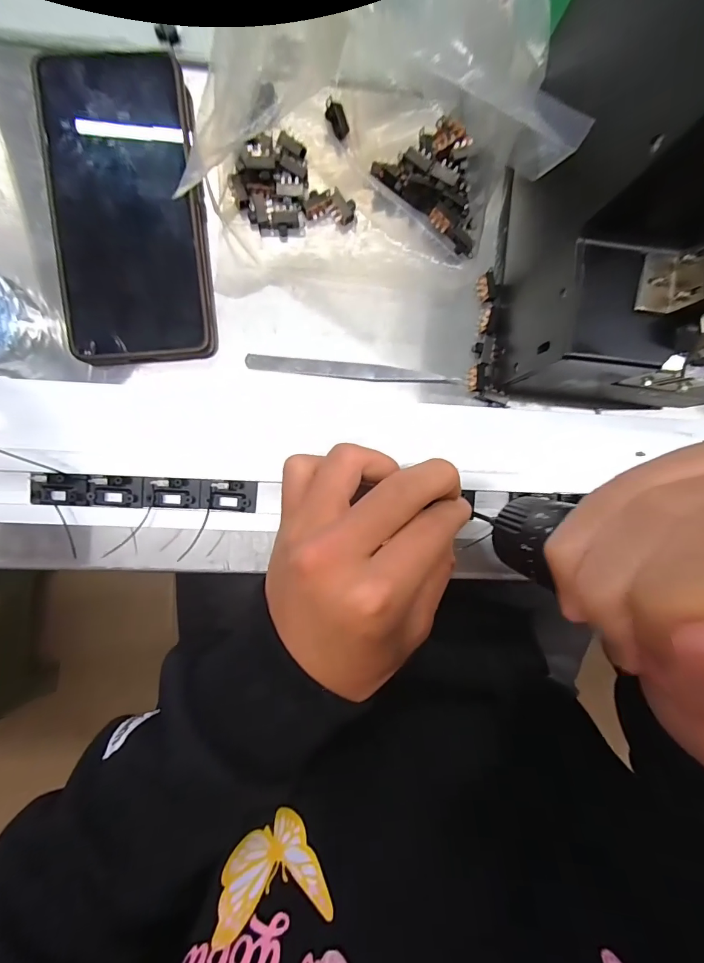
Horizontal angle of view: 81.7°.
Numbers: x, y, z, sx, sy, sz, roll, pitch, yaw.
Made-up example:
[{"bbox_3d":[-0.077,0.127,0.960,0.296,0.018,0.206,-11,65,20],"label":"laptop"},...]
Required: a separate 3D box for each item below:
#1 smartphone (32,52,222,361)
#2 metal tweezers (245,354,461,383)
[{"bbox_3d":[-0.125,-0.152,0.229,0.080,0.010,0.163,-5,92,-4],"label":"smartphone"},{"bbox_3d":[0.000,-0.068,0.249,0.126,0.006,0.010,5,91,-5],"label":"metal tweezers"}]

